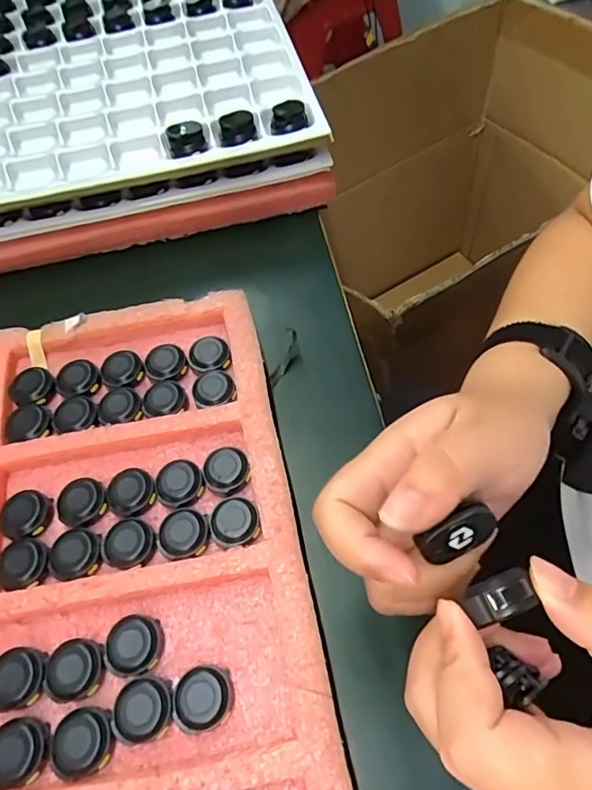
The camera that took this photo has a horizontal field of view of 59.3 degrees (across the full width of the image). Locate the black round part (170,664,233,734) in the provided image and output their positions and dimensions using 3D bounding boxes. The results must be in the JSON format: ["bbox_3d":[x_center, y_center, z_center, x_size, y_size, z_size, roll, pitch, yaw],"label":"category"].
[{"bbox_3d":[-0.048,0.156,0.268,0.030,0.012,0.029,-2,59,3],"label":"black round part"}]

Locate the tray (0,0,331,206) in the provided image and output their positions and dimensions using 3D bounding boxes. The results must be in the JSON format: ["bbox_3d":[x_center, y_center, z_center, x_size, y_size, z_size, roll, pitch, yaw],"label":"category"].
[{"bbox_3d":[-0.203,-0.367,0.526,0.359,0.043,0.489,-15,59,-4],"label":"tray"}]

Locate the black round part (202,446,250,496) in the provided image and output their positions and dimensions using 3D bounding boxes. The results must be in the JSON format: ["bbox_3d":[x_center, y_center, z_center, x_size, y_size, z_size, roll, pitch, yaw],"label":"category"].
[{"bbox_3d":[-0.044,0.048,0.330,0.028,0.014,0.029,-2,59,3],"label":"black round part"}]

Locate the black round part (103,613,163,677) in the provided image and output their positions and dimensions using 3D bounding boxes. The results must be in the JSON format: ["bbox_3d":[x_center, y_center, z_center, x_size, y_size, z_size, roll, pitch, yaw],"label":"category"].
[{"bbox_3d":[-0.088,0.135,0.280,0.028,0.009,0.030,-2,59,3],"label":"black round part"}]

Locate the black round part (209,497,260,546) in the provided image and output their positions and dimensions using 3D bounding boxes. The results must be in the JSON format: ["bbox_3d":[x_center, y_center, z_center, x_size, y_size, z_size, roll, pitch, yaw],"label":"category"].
[{"bbox_3d":[-0.036,0.076,0.311,0.029,0.008,0.029,-2,59,3],"label":"black round part"}]

